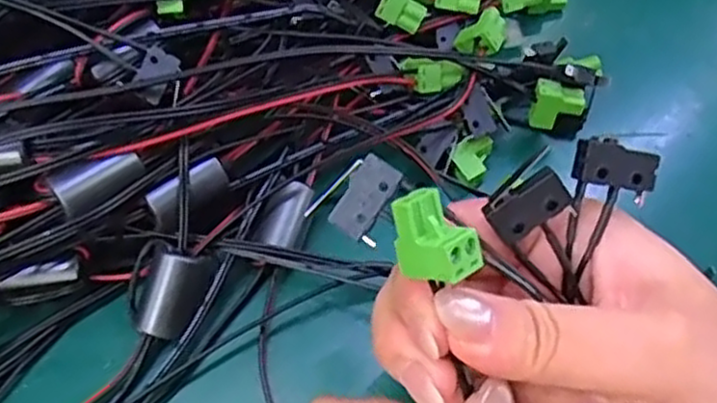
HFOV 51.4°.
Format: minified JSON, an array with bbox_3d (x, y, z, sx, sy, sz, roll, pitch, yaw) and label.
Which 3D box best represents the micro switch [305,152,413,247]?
[{"bbox_3d":[0.001,-0.001,0.178,0.016,0.008,0.019,33,69,15],"label":"micro switch"}]

